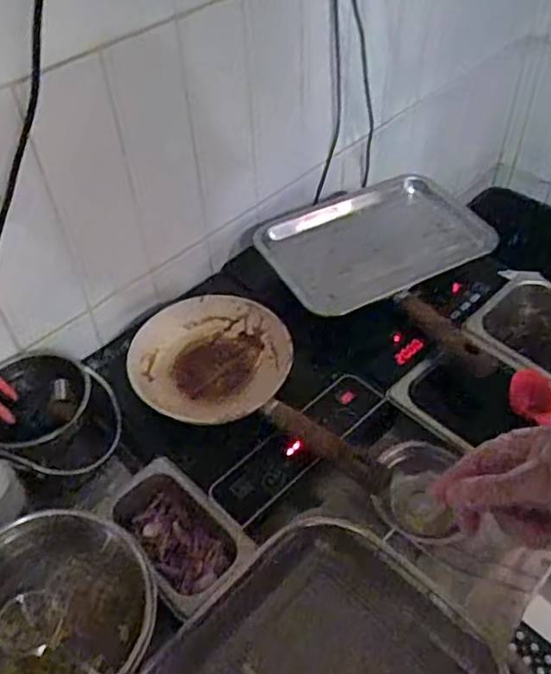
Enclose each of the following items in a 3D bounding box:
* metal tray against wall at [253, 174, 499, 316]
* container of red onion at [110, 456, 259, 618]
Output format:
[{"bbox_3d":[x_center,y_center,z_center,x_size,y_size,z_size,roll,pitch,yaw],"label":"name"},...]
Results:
[{"bbox_3d":[0.146,-0.152,0.960,0.336,0.026,0.224,-19,54,-19],"label":"metal tray against wall"},{"bbox_3d":[-0.109,0.222,0.732,0.163,0.070,0.102,34,57,28],"label":"container of red onion"}]

